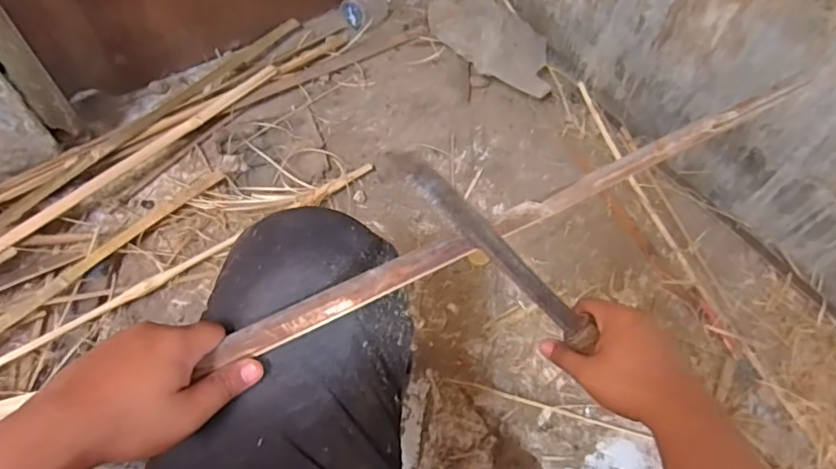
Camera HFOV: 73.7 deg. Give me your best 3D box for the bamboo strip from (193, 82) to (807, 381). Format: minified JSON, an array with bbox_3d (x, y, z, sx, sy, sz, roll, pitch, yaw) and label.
[{"bbox_3d":[0.122,-0.029,0.499,0.623,0.010,0.024,-24,64,-19],"label":"bamboo strip"}]

